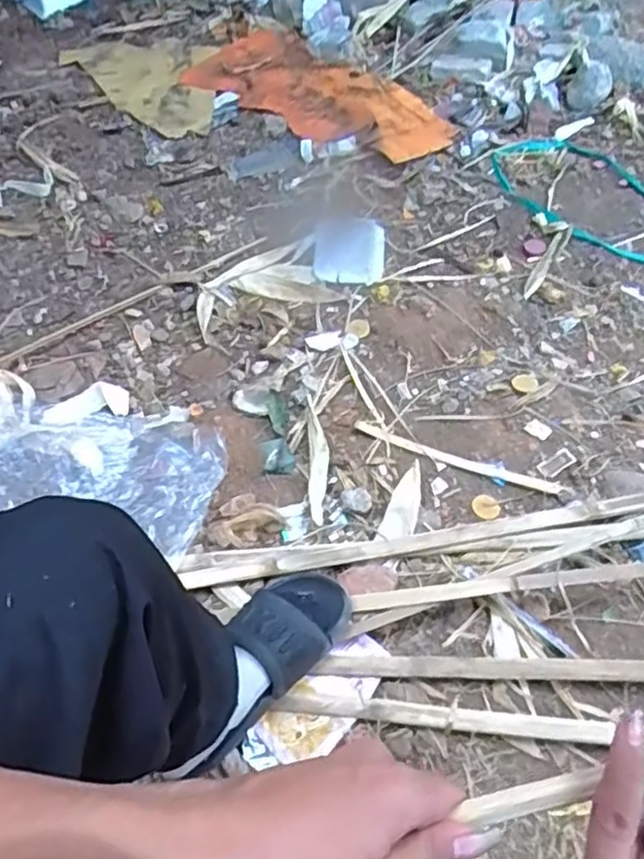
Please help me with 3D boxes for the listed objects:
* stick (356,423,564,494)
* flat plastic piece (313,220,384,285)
[{"bbox_3d":[0.193,0.040,0.976,0.302,0.012,0.019,19,62,15],"label":"stick"},{"bbox_3d":[0.049,-0.328,1.229,0.126,0.015,0.155,2,58,5],"label":"flat plastic piece"}]

